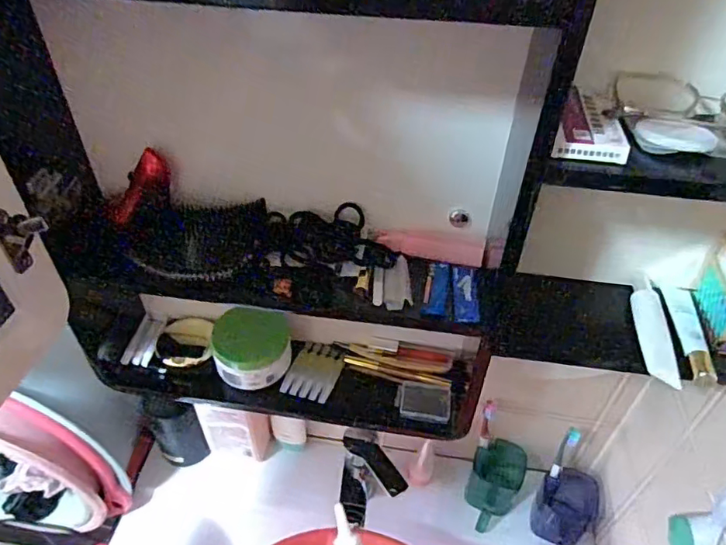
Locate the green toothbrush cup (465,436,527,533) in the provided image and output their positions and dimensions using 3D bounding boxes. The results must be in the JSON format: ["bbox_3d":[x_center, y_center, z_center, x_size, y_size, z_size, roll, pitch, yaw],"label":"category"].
[{"bbox_3d":[0.196,0.316,0.785,0.077,0.070,0.114,14,44,13],"label":"green toothbrush cup"}]

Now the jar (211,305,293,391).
[{"bbox_3d":[-0.130,0.089,0.635,0.090,0.047,0.090,1,43,-1],"label":"jar"}]

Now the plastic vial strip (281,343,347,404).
[{"bbox_3d":[-0.060,0.123,0.655,0.056,0.013,0.078,15,44,13],"label":"plastic vial strip"}]

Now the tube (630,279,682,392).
[{"bbox_3d":[0.274,0.054,0.499,0.031,0.017,0.111,8,43,7],"label":"tube"}]

